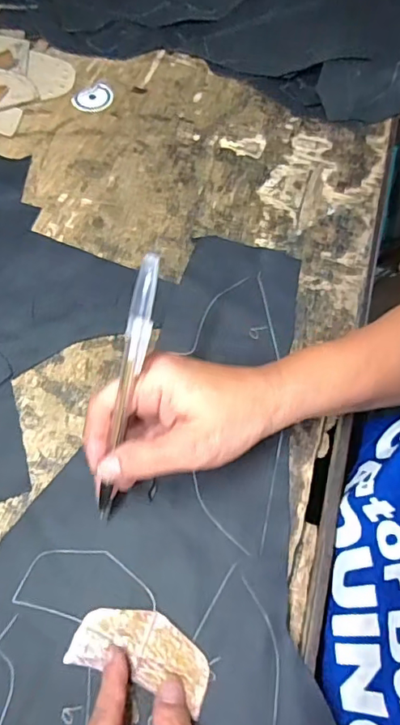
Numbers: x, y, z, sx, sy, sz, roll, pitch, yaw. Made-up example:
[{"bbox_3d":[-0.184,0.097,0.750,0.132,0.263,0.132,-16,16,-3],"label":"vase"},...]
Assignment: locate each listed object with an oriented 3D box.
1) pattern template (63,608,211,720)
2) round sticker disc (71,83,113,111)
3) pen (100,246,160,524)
[{"bbox_3d":[-0.032,0.159,0.283,0.077,0.004,0.036,14,65,8],"label":"pattern template"},{"bbox_3d":[-0.102,-0.258,0.494,0.032,0.004,0.039,32,68,14],"label":"round sticker disc"},{"bbox_3d":[-0.039,0.019,0.270,0.011,0.154,0.011,18,25,8],"label":"pen"}]

